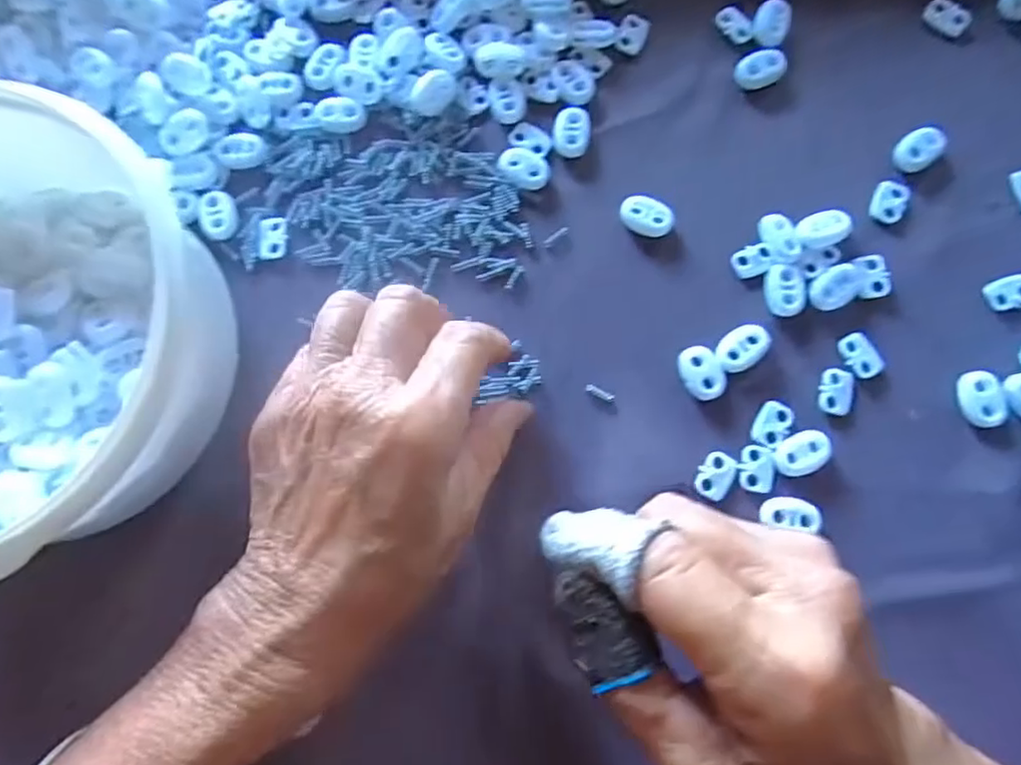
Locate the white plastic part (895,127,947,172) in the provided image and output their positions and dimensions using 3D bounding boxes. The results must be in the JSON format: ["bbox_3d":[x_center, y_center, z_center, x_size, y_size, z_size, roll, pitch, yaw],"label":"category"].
[{"bbox_3d":[0.179,-0.102,0.282,0.023,0.006,0.016,-35,81,-6],"label":"white plastic part"}]

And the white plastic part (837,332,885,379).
[{"bbox_3d":[0.145,-0.011,0.266,0.014,0.004,0.019,-20,80,-3],"label":"white plastic part"}]

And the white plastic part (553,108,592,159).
[{"bbox_3d":[0.027,-0.111,0.287,0.016,0.005,0.022,2,80,1],"label":"white plastic part"}]

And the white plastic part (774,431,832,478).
[{"bbox_3d":[0.117,0.028,0.259,0.022,0.005,0.015,-26,80,-4],"label":"white plastic part"}]

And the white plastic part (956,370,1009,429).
[{"bbox_3d":[0.190,0.006,0.260,0.016,0.005,0.023,-2,80,0],"label":"white plastic part"}]

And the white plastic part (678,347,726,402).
[{"bbox_3d":[0.079,-0.004,0.267,0.016,0.006,0.023,-19,80,-3],"label":"white plastic part"}]

